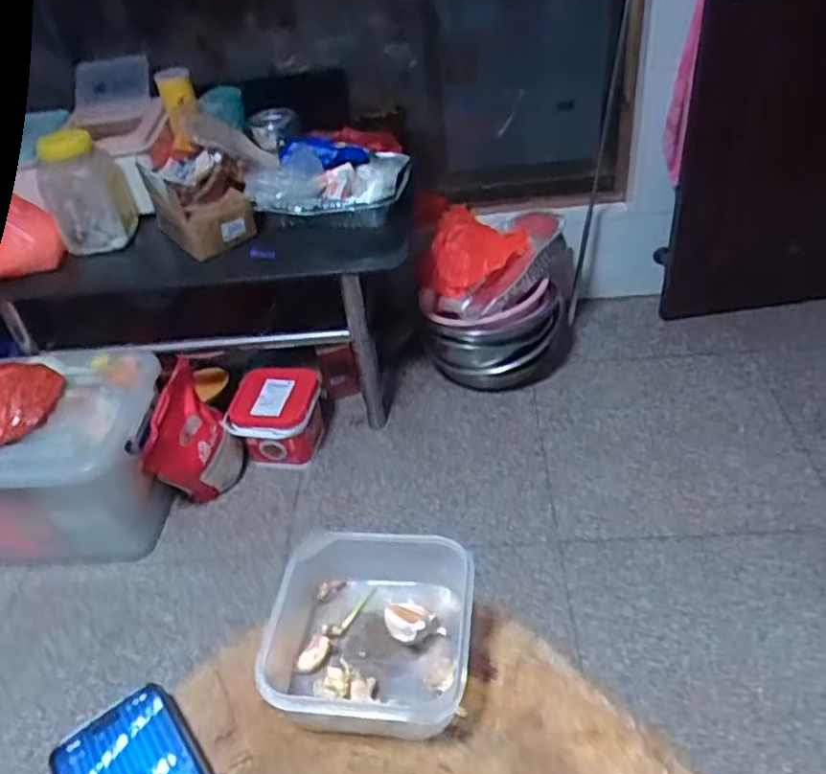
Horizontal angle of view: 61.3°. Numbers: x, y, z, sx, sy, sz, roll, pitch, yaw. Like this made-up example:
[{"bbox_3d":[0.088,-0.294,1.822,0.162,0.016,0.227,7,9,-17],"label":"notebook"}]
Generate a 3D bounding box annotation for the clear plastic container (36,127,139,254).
[{"bbox_3d":[-0.720,-0.434,1.531,0.158,0.228,0.122,-16,42,-10],"label":"clear plastic container"}]

